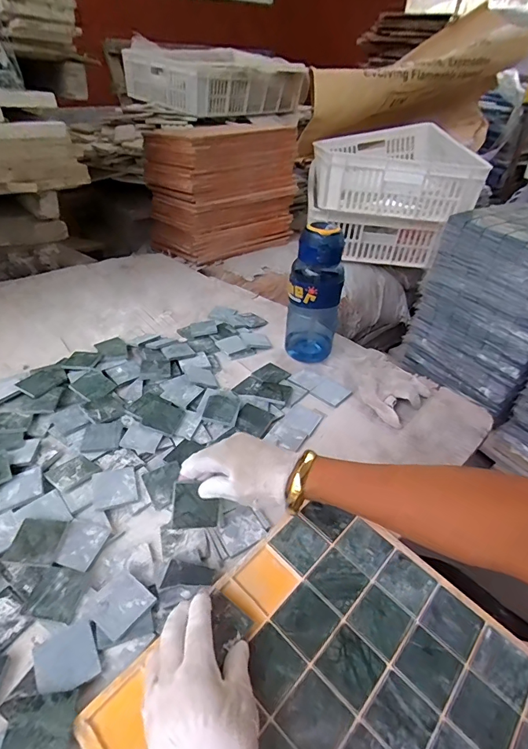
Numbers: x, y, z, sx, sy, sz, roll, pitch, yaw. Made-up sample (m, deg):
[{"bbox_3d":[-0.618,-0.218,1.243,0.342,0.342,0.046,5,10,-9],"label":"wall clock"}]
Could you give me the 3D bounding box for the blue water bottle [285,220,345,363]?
[{"bbox_3d":[0.088,-0.136,0.703,0.084,0.238,0.101,11,38,9],"label":"blue water bottle"}]

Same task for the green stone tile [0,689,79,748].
[{"bbox_3d":[-0.176,0.277,0.322,0.050,0.005,0.049,0,38,-6],"label":"green stone tile"}]

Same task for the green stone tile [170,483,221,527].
[{"bbox_3d":[-0.070,0.137,0.432,0.047,0.046,0.004,5,5,-17],"label":"green stone tile"}]

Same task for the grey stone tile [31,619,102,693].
[{"bbox_3d":[-0.172,0.248,0.361,0.050,0.007,0.049,-16,42,-24],"label":"grey stone tile"}]

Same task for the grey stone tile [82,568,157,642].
[{"bbox_3d":[-0.140,0.219,0.399,0.051,0.007,0.049,28,43,28],"label":"grey stone tile"}]

